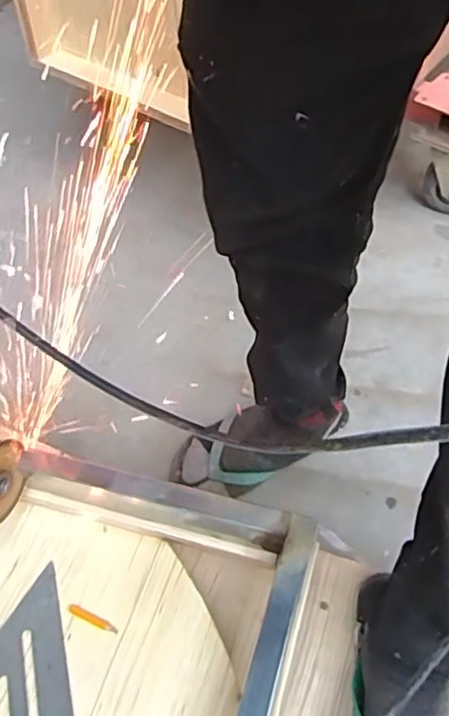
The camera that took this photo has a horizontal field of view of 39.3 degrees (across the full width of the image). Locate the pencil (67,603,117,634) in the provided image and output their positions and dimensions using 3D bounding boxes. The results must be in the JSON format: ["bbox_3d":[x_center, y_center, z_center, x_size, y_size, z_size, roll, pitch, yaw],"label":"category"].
[{"bbox_3d":[-0.127,0.249,0.600,0.056,0.004,0.009,21,52,17],"label":"pencil"}]

